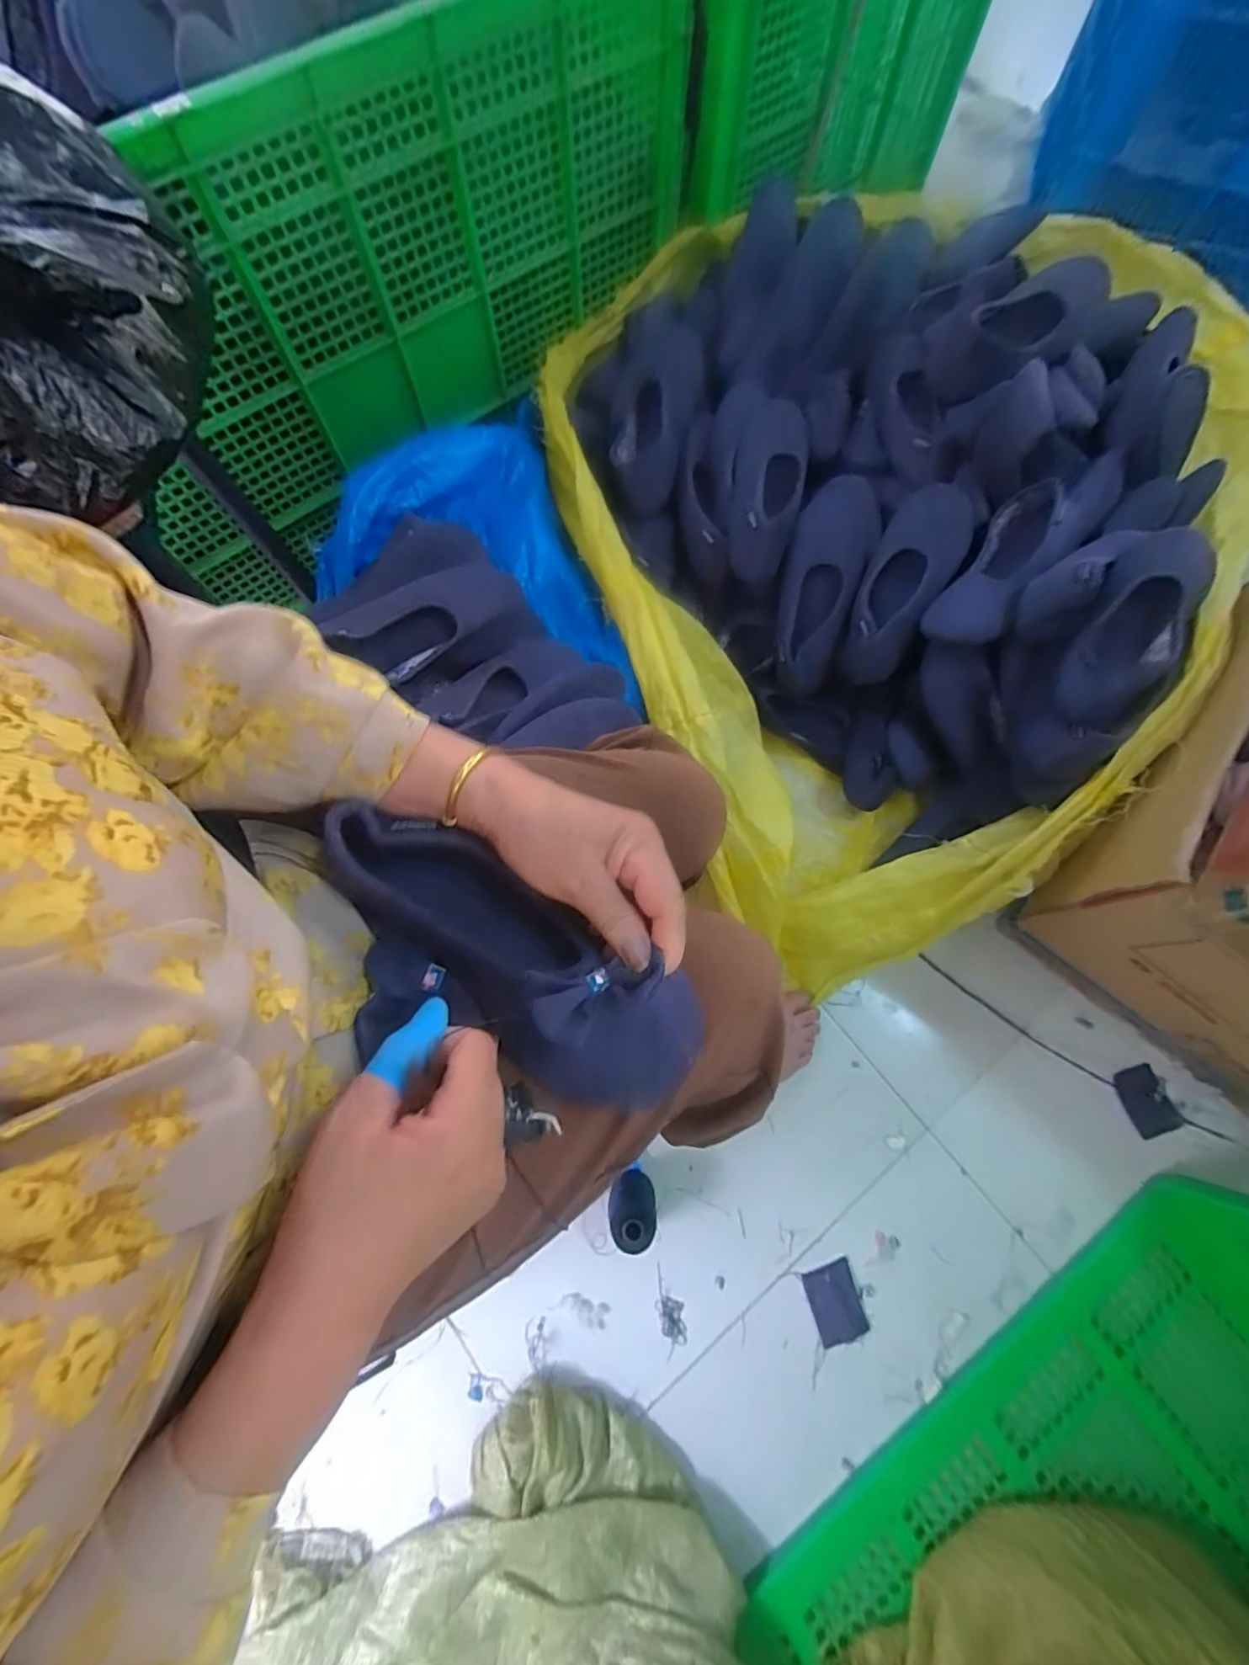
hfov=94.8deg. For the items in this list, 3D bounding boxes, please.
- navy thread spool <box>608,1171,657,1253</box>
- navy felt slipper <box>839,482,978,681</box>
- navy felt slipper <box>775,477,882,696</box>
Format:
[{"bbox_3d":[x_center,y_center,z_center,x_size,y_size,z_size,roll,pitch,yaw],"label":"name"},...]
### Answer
[{"bbox_3d":[0.009,0.438,0.672,0.055,0.109,0.059,0,73,1],"label":"navy thread spool"},{"bbox_3d":[0.367,-0.326,0.756,0.101,0.055,0.257,25,104,8],"label":"navy felt slipper"},{"bbox_3d":[0.274,-0.347,0.806,0.105,0.056,0.292,14,99,5],"label":"navy felt slipper"}]

